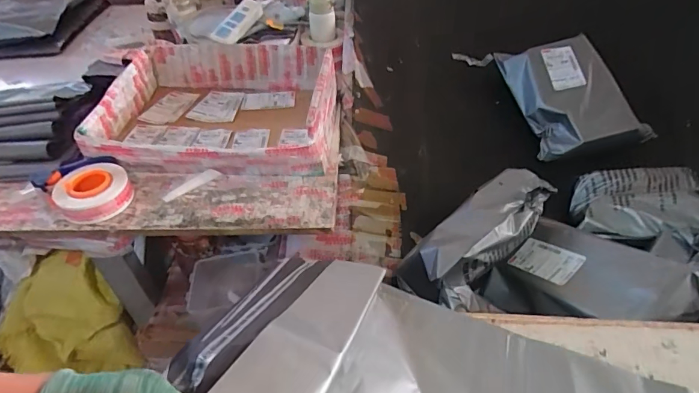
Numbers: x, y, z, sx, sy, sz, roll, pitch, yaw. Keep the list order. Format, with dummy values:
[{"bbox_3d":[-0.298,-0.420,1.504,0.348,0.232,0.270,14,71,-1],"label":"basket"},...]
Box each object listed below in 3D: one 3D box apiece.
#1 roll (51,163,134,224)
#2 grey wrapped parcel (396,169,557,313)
[{"bbox_3d":[-0.513,-0.001,0.865,0.138,0.061,0.138,-1,45,1],"label":"roll"},{"bbox_3d":[0.266,0.083,0.848,0.378,0.100,0.157,-35,52,-30],"label":"grey wrapped parcel"}]

